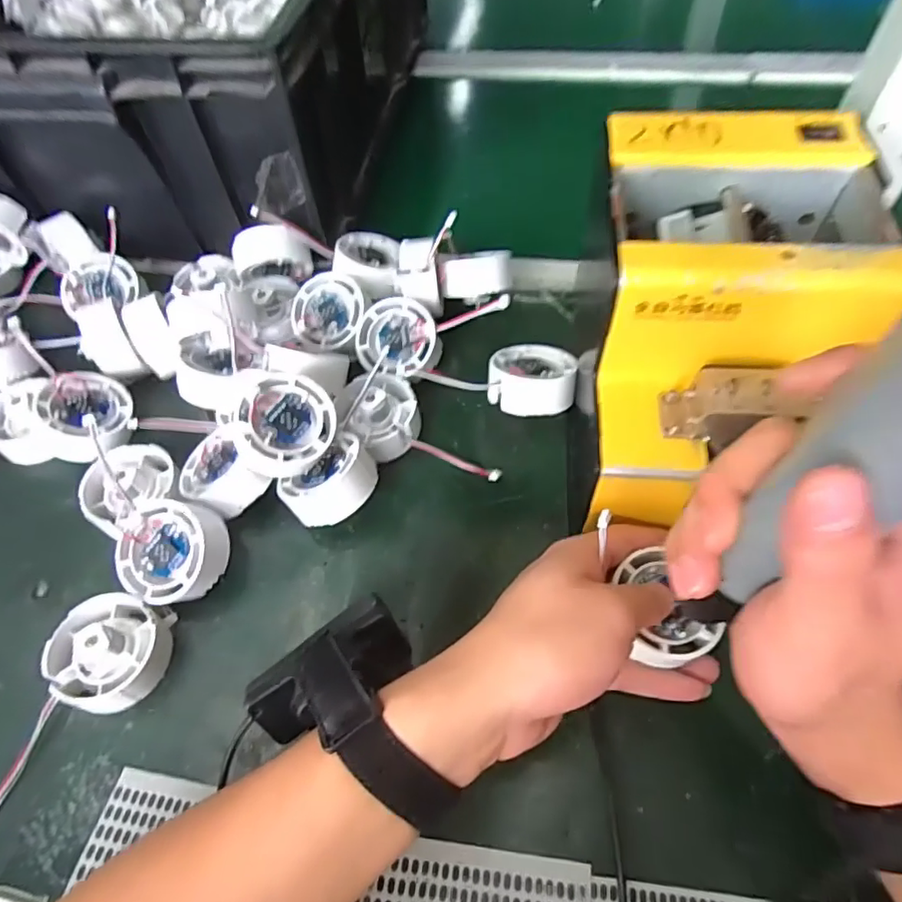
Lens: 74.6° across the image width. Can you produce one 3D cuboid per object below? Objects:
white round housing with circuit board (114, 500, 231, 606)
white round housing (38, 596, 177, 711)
[{"bbox_3d":[-0.153,0.056,0.329,0.055,0.024,0.055,-2,82,12],"label":"white round housing with circuit board"},{"bbox_3d":[-0.178,0.104,0.309,0.051,0.035,0.056,-1,57,2],"label":"white round housing"}]

